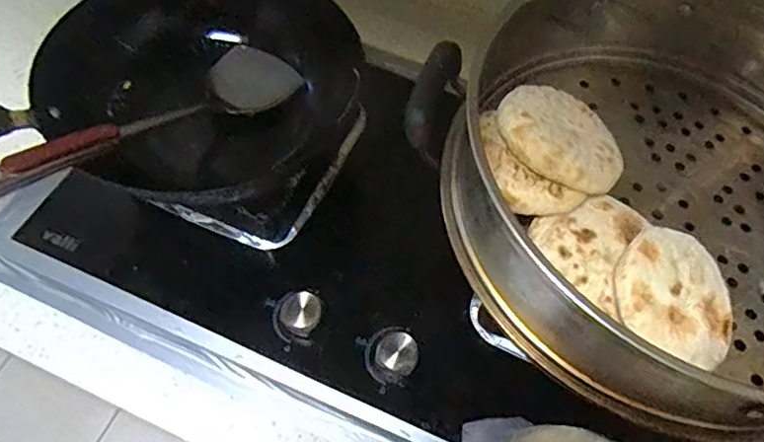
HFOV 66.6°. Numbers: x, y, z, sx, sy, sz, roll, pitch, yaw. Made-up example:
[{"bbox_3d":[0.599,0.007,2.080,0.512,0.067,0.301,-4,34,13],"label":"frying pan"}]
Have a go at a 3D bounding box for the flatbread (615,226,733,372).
[{"bbox_3d":[0.202,0.042,0.398,0.080,0.013,0.080,31,66,-6],"label":"flatbread"}]

